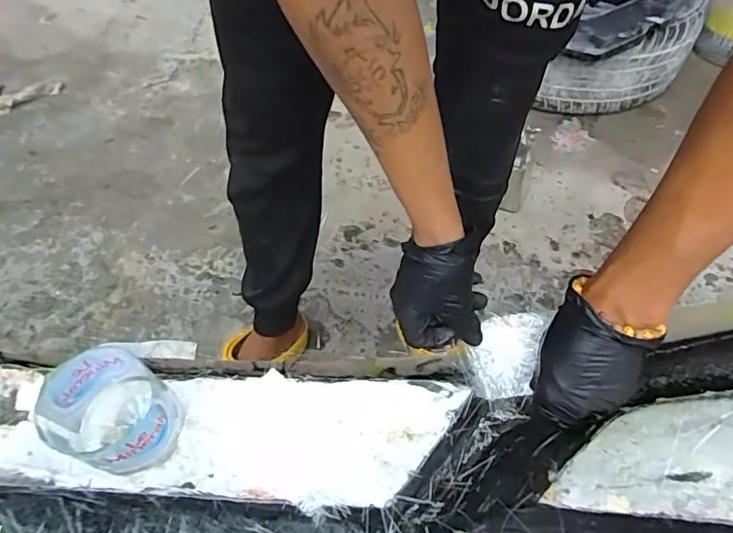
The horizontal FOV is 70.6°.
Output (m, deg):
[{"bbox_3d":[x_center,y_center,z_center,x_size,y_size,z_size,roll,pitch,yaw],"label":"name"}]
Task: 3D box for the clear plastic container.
[{"bbox_3d":[-0.214,0.132,0.445,0.090,0.103,0.084,-1,51,1],"label":"clear plastic container"}]

